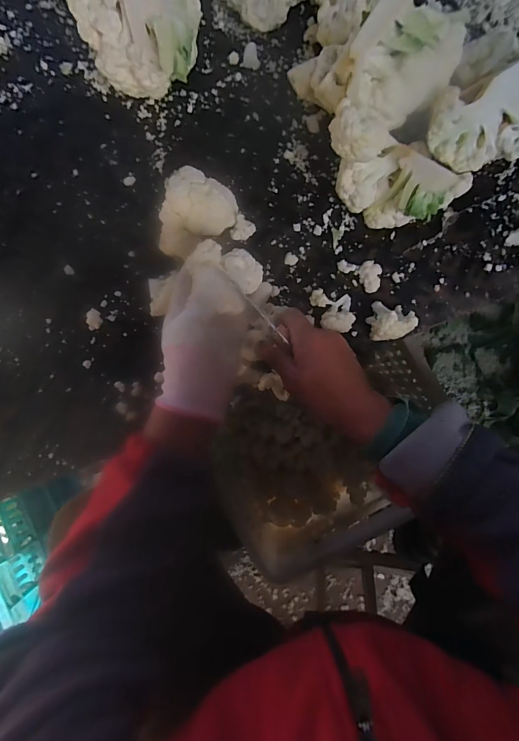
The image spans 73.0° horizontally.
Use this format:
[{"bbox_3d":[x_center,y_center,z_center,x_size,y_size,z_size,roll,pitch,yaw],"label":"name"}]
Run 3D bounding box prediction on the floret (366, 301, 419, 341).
[{"bbox_3d":[0.147,-0.058,0.398,0.048,0.030,0.046,0,89,3],"label":"floret"}]

